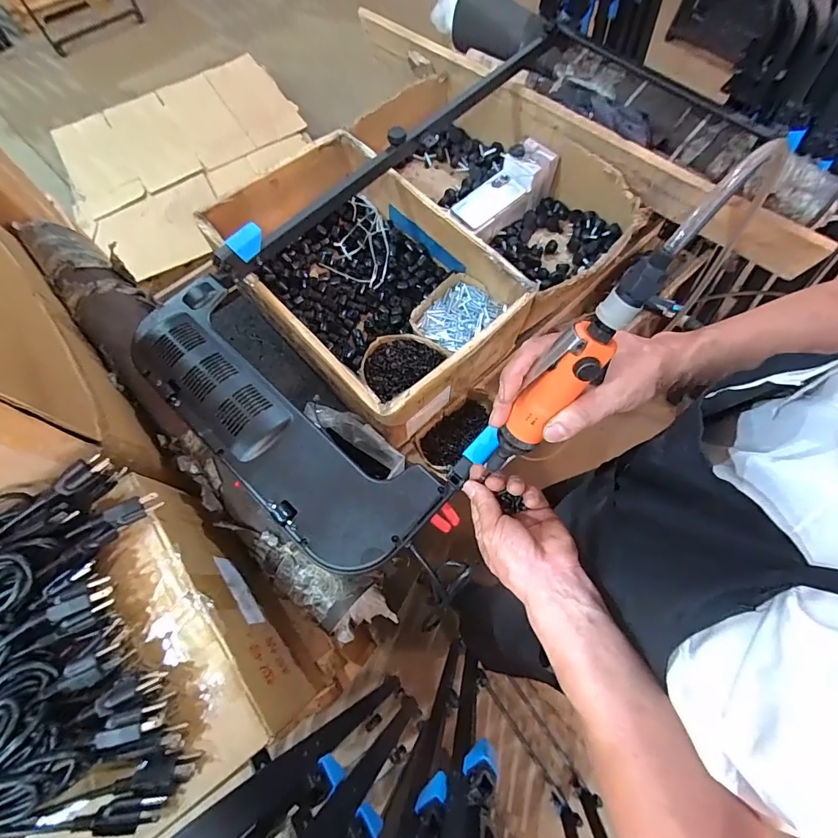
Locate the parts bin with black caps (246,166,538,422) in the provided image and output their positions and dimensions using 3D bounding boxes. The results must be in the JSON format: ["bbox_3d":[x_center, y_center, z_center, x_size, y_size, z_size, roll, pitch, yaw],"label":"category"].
[{"bbox_3d":[-0.092,-0.247,0.805,0.348,0.183,0.497,-41,75,-14],"label":"parts bin with black caps"}]

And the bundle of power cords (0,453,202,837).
[{"bbox_3d":[-0.461,0.282,0.397,0.465,0.072,0.326,-27,72,-10],"label":"bundle of power cords"}]

